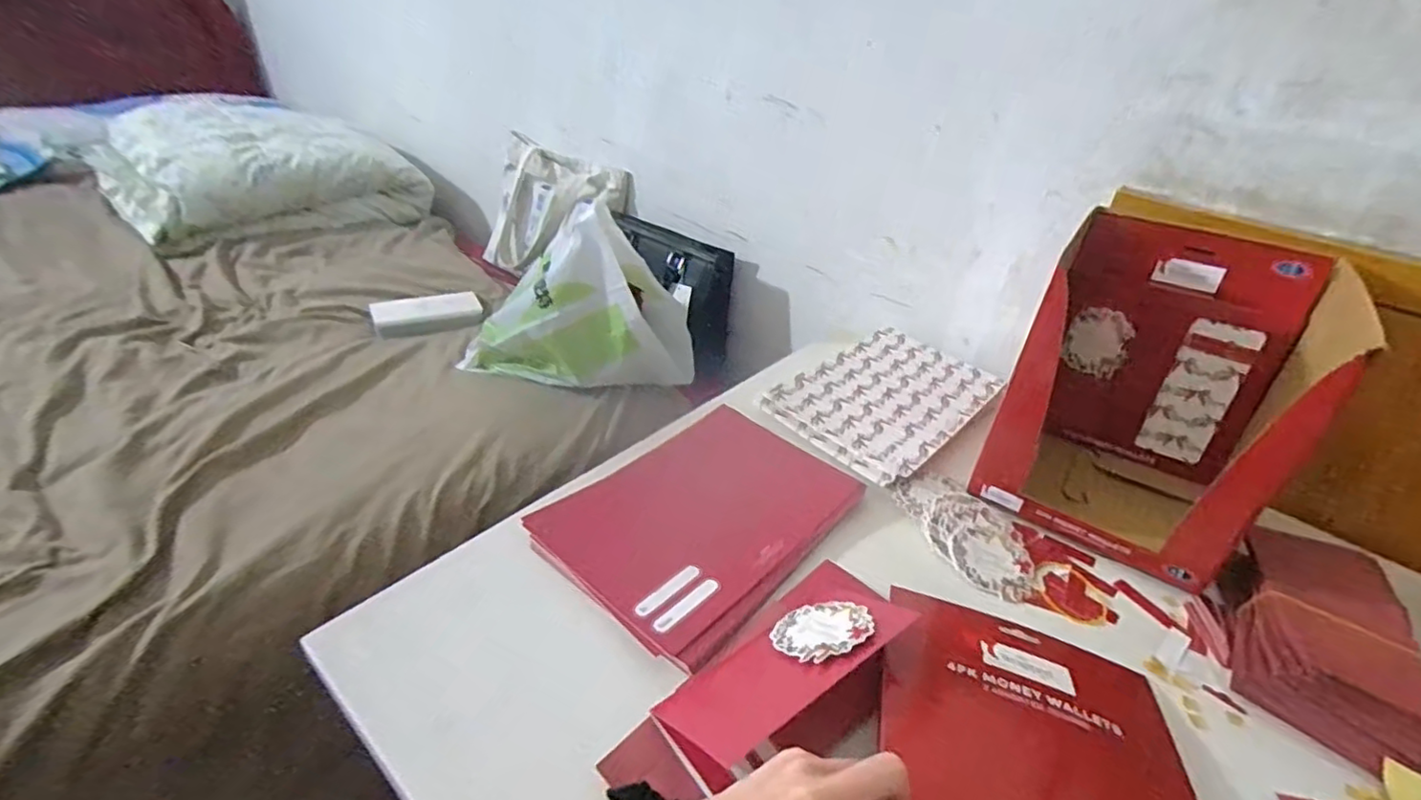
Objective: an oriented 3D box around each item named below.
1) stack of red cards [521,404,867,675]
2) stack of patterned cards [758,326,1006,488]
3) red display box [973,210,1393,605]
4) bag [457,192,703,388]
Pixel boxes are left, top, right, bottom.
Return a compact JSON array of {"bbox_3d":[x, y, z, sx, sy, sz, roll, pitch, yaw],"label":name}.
[{"bbox_3d":[-0.003,0.099,0.570,0.189,0.020,0.259,29,38,30],"label":"stack of red cards"},{"bbox_3d":[0.205,-0.007,0.739,0.174,0.010,0.269,31,42,31],"label":"stack of patterned cards"},{"bbox_3d":[0.405,-0.012,0.595,0.208,0.231,0.220,25,36,25],"label":"red display box"},{"bbox_3d":[-0.183,-0.133,0.895,0.330,0.241,0.116,3,33,-8],"label":"bag"}]

